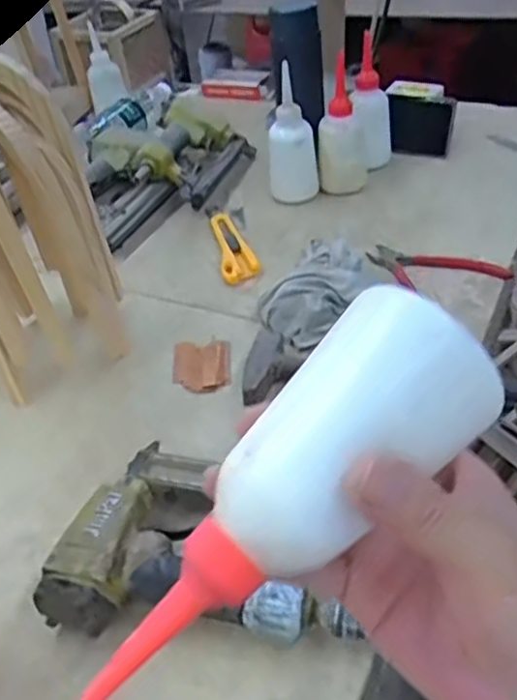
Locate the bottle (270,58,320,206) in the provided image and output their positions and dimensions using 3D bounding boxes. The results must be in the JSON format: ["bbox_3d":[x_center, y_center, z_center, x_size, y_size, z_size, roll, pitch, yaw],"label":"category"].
[{"bbox_3d":[0.043,-0.263,0.845,0.056,0.155,0.048,28,50,34],"label":"bottle"}]

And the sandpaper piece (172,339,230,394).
[{"bbox_3d":[-0.055,0.015,0.660,0.055,0.006,0.069,-6,40,1],"label":"sandpaper piece"}]

